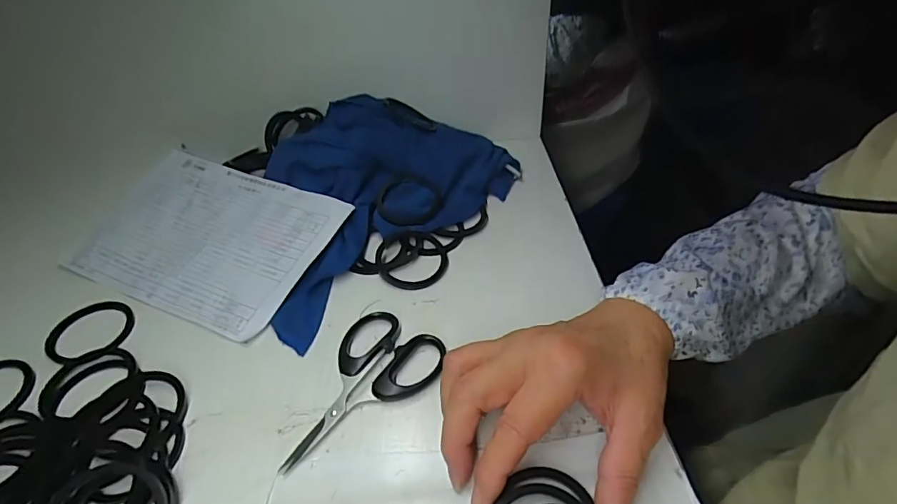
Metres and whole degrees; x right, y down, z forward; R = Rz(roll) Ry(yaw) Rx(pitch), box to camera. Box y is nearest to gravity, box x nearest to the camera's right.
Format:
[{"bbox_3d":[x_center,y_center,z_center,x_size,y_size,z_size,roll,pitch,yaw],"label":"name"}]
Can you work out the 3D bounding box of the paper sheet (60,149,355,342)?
[{"bbox_3d":[-0.205,-0.017,0.418,0.211,0.029,0.139,15,45,21],"label":"paper sheet"}]

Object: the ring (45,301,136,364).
[{"bbox_3d":[-0.259,0.056,0.359,0.057,0.005,0.058,-3,41,2],"label":"ring"}]

